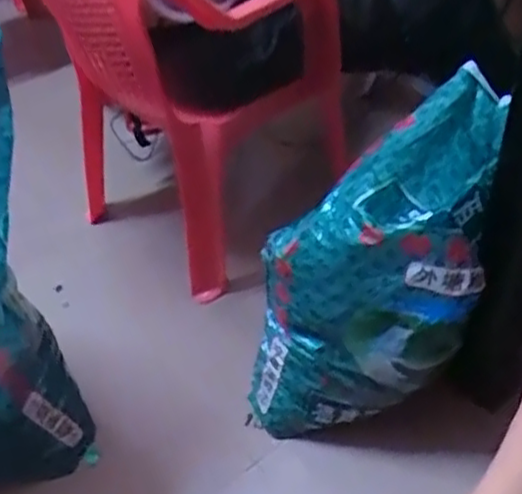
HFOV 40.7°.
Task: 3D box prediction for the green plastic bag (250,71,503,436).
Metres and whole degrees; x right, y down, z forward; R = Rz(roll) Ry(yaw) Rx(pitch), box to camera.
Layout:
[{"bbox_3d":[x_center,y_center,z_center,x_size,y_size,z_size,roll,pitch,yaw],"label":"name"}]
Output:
[{"bbox_3d":[0.153,0.042,0.918,0.240,0.560,0.189,38,20,35],"label":"green plastic bag"}]

